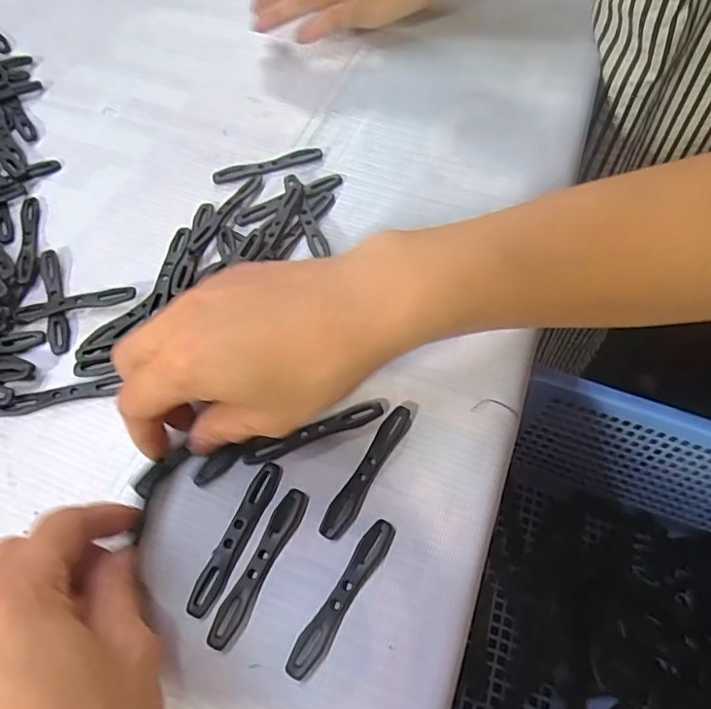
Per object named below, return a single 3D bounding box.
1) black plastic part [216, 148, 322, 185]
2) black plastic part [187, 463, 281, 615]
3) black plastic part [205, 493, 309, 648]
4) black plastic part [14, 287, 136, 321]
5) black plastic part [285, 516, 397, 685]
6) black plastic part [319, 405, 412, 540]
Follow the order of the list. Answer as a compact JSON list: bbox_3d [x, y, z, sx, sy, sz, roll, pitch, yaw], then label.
[{"bbox_3d":[-0.055,-0.118,0.345,0.067,0.005,0.010,-17,63,-7],"label":"black plastic part"},{"bbox_3d":[-0.052,0.078,0.240,0.011,0.004,0.069,22,65,12],"label":"black plastic part"},{"bbox_3d":[-0.040,0.089,0.235,0.012,0.004,0.069,23,65,13],"label":"black plastic part"},{"bbox_3d":[-0.151,-0.028,0.298,0.063,0.006,0.010,-10,63,-4],"label":"black plastic part"},{"bbox_3d":[-0.005,0.099,0.228,0.012,0.004,0.069,30,67,16],"label":"black plastic part"},{"bbox_3d":[0.006,0.052,0.253,0.011,0.004,0.069,28,66,15],"label":"black plastic part"}]

